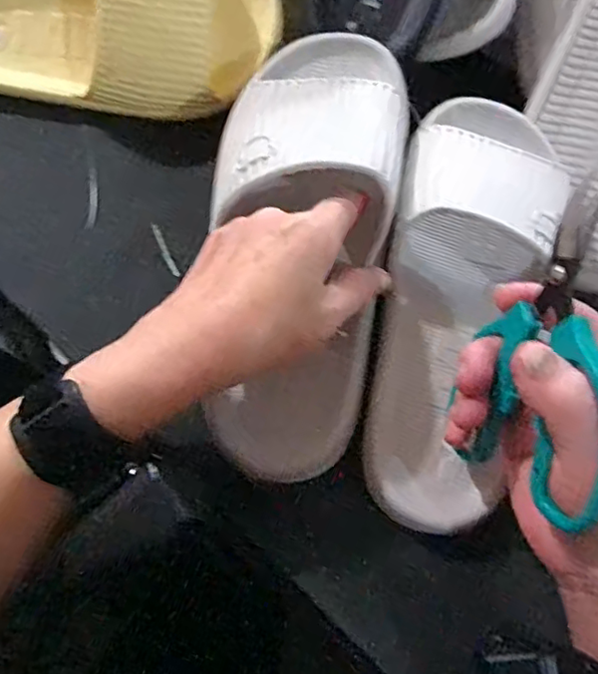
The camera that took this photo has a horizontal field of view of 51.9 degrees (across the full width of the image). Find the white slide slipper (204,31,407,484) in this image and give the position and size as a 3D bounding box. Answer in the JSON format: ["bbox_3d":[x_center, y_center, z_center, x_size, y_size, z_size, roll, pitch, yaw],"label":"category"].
[{"bbox_3d":[0.000,-0.049,0.350,0.098,0.071,0.252,8,89,0],"label":"white slide slipper"}]

